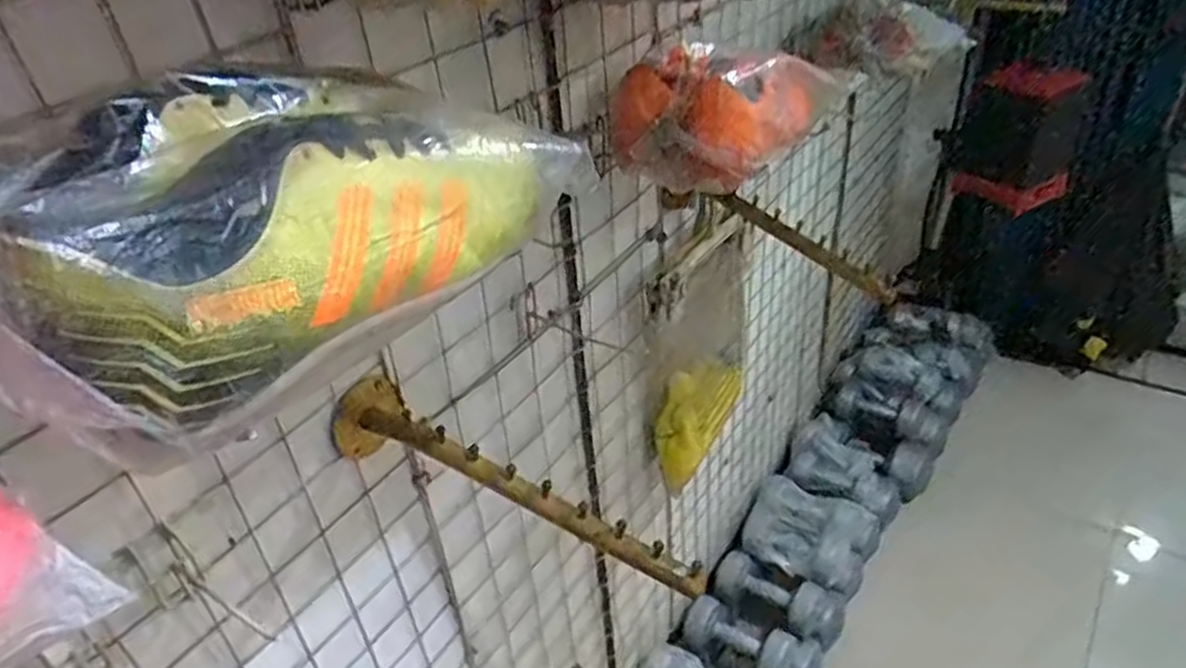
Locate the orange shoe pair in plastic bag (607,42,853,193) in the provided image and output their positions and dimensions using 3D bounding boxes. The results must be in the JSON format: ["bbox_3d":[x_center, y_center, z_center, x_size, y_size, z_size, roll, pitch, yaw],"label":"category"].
[{"bbox_3d":[0.131,-0.217,0.721,0.117,0.099,0.234,23,43,34],"label":"orange shoe pair in plastic bag"}]

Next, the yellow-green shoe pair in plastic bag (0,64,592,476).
[{"bbox_3d":[-0.131,-0.059,0.342,0.103,0.096,0.261,19,41,30],"label":"yellow-green shoe pair in plastic bag"}]

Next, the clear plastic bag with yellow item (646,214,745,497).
[{"bbox_3d":[0.140,0.011,1.060,0.079,0.327,0.236,12,38,22],"label":"clear plastic bag with yellow item"}]

